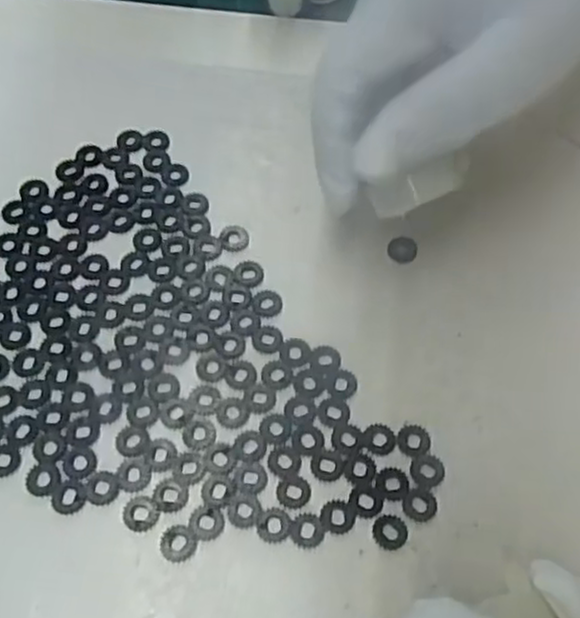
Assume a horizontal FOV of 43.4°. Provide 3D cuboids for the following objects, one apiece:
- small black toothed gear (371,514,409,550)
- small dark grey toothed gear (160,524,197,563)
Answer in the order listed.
[{"bbox_3d":[0.031,0.067,0.221,0.011,0.004,0.010,1,62,-1],"label":"small black toothed gear"},{"bbox_3d":[-0.034,0.070,0.218,0.010,0.004,0.011,1,62,-1],"label":"small dark grey toothed gear"}]

